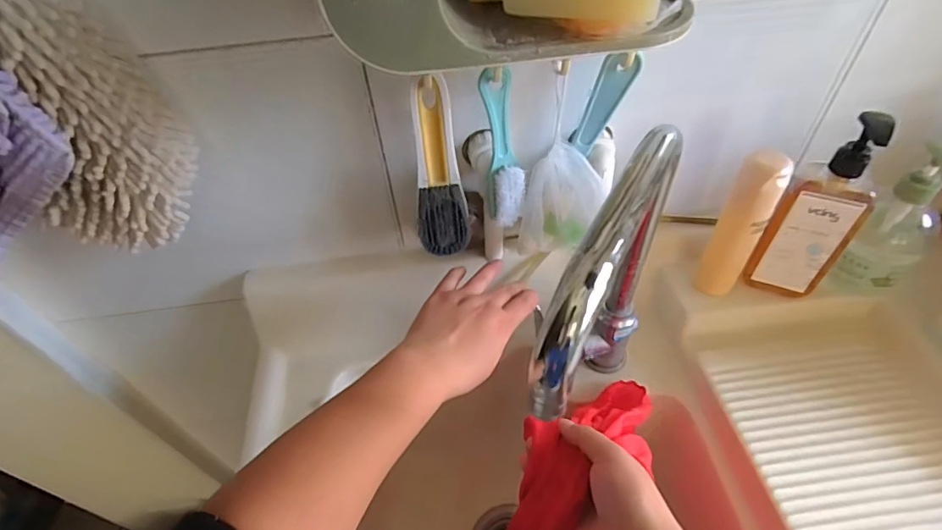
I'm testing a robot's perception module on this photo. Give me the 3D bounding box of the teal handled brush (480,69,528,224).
[{"bbox_3d":[0.029,-0.099,0.431,0.032,0.145,0.025,-12,49,-6],"label":"teal handled brush"}]

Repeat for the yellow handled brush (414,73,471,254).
[{"bbox_3d":[-0.031,-0.077,0.439,0.046,0.175,0.027,-9,49,-4],"label":"yellow handled brush"}]

